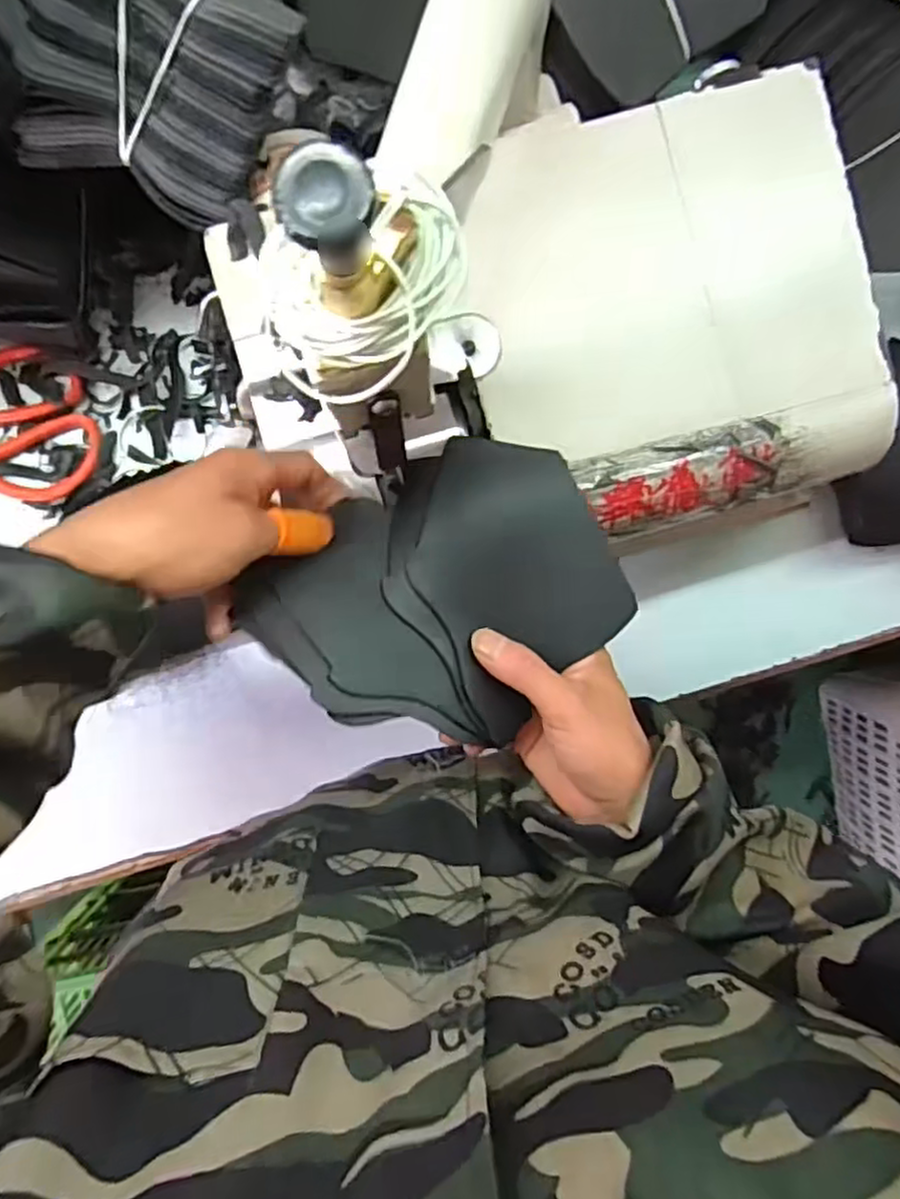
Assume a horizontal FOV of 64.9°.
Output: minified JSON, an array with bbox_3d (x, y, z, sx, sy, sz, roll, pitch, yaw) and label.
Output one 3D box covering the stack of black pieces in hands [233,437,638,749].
[{"bbox_3d":[0.003,-0.005,0.363,0.176,0.035,0.142,-37,86,-11],"label":"stack of black pieces in hands"}]

